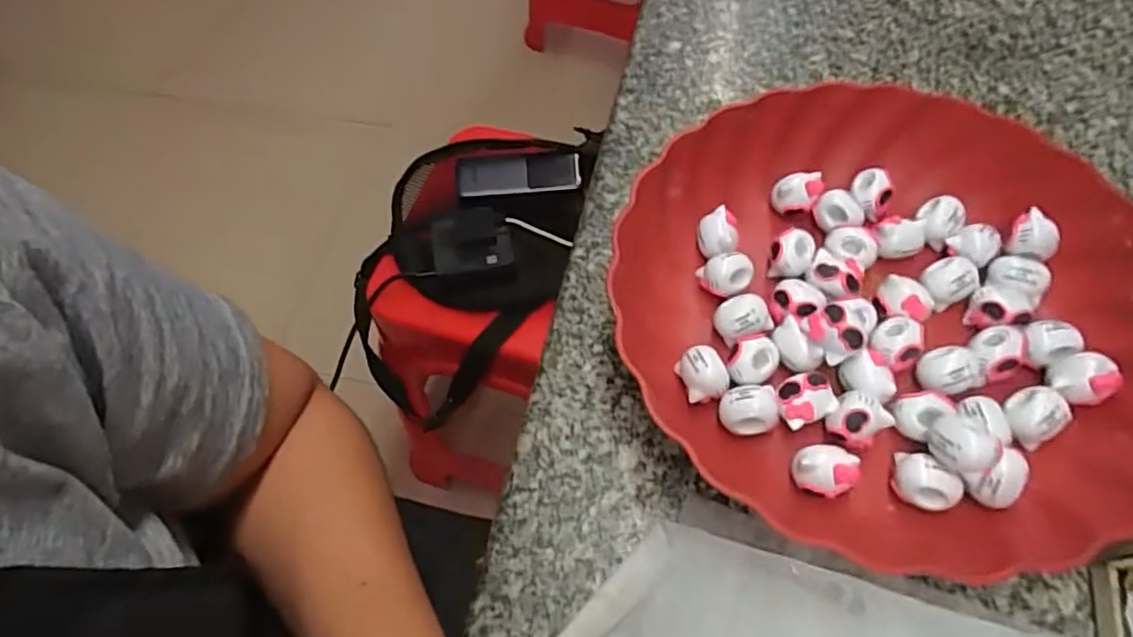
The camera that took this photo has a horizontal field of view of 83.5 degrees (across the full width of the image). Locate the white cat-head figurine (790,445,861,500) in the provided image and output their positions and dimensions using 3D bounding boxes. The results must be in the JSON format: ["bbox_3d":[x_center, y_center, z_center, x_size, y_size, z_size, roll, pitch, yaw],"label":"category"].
[{"bbox_3d":[0.111,0.067,0.273,0.025,0.017,0.021,-3,60,2],"label":"white cat-head figurine"}]

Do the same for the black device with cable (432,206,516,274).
[{"bbox_3d":[-0.094,-0.076,0.628,0.081,0.020,0.069,-4,61,1],"label":"black device with cable"}]

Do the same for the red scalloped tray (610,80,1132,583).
[{"bbox_3d":[0.149,-0.010,0.302,0.234,0.048,0.226,35,68,20],"label":"red scalloped tray"}]

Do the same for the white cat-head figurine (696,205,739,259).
[{"bbox_3d":[0.080,-0.043,0.337,0.019,0.018,0.025,-3,60,1],"label":"white cat-head figurine"}]

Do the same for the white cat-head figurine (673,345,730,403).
[{"bbox_3d":[0.065,0.027,0.298,0.021,0.017,0.025,-12,60,-4],"label":"white cat-head figurine"}]

